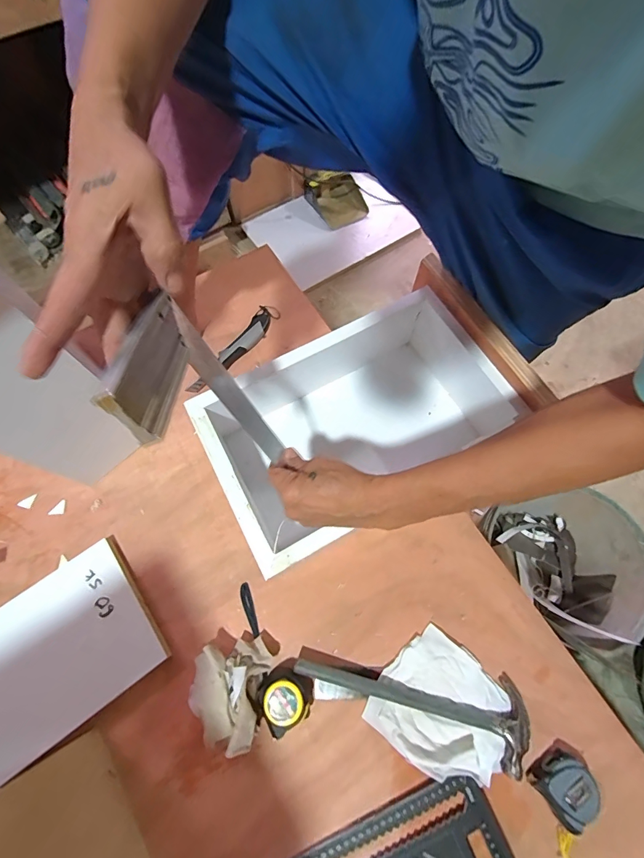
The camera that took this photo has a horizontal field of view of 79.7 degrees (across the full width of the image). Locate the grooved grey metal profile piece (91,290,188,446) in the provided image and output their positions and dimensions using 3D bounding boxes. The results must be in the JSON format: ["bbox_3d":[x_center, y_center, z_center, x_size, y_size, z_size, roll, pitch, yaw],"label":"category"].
[{"bbox_3d":[-0.115,-0.046,0.264,0.011,0.044,0.117,-17,43,14],"label":"grooved grey metal profile piece"}]

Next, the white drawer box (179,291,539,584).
[{"bbox_3d":[0.042,-0.010,0.597,0.413,0.134,0.266,-30,71,-10],"label":"white drawer box"}]

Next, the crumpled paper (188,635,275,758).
[{"bbox_3d":[-0.123,0.335,0.498,0.100,0.054,0.117,11,69,6],"label":"crumpled paper"}]

